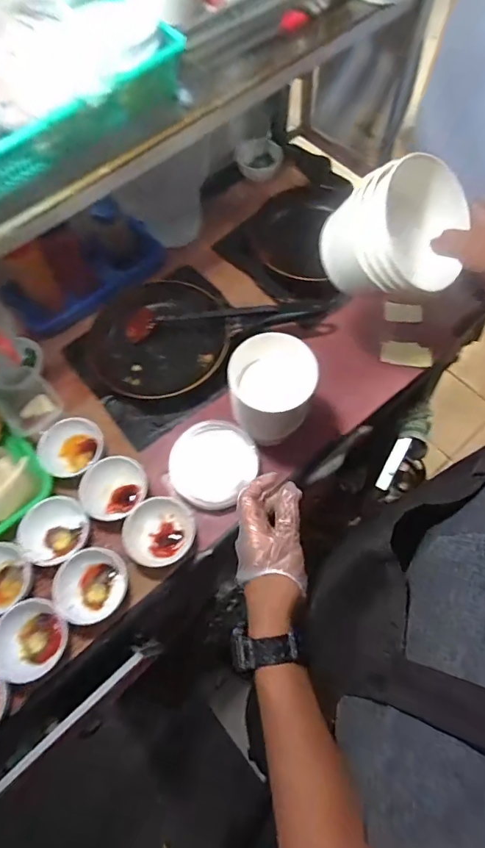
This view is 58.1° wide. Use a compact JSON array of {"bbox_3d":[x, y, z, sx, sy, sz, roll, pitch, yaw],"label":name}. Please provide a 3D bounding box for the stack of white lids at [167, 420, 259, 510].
[{"bbox_3d":[-0.049,0.060,0.667,0.126,0.043,0.126,35,72,15],"label":"stack of white lids"}]

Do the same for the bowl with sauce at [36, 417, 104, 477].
[{"bbox_3d":[-0.262,0.038,0.675,0.094,0.046,0.092,-1,67,2],"label":"bowl with sauce"}]

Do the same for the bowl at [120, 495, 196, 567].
[{"bbox_3d":[-0.117,0.155,0.625,0.094,0.042,0.091,-27,69,-9],"label":"bowl"}]

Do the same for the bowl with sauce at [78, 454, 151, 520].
[{"bbox_3d":[-0.186,0.095,0.645,0.087,0.049,0.092,-1,67,2],"label":"bowl with sauce"}]

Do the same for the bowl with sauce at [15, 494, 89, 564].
[{"bbox_3d":[-0.272,0.153,0.626,0.086,0.038,0.092,-1,67,2],"label":"bowl with sauce"}]

